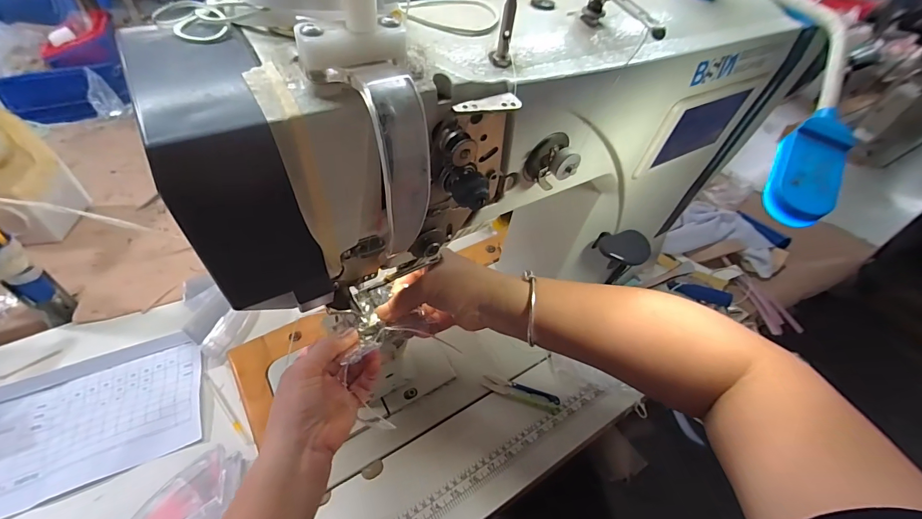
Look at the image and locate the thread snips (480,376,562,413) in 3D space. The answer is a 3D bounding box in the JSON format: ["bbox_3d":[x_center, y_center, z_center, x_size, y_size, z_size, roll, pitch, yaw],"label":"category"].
[{"bbox_3d":[0.082,0.178,0.525,0.105,0.010,0.023,17,46,12],"label":"thread snips"}]

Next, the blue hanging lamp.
[{"bbox_3d":[0.182,-0.051,0.204,0.028,0.012,0.075,28,72,22],"label":"blue hanging lamp"}]

